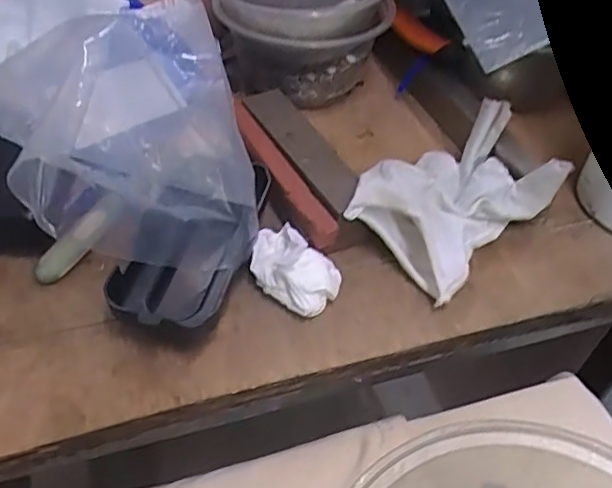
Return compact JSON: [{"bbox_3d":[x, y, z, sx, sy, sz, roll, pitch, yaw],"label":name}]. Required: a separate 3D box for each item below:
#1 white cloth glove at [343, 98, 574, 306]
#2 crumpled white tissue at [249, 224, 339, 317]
[{"bbox_3d":[0.077,-0.026,0.321,0.120,0.039,0.077,-34,59,-30],"label":"white cloth glove"},{"bbox_3d":[-0.006,0.013,0.290,0.043,0.024,0.034,18,47,12],"label":"crumpled white tissue"}]

